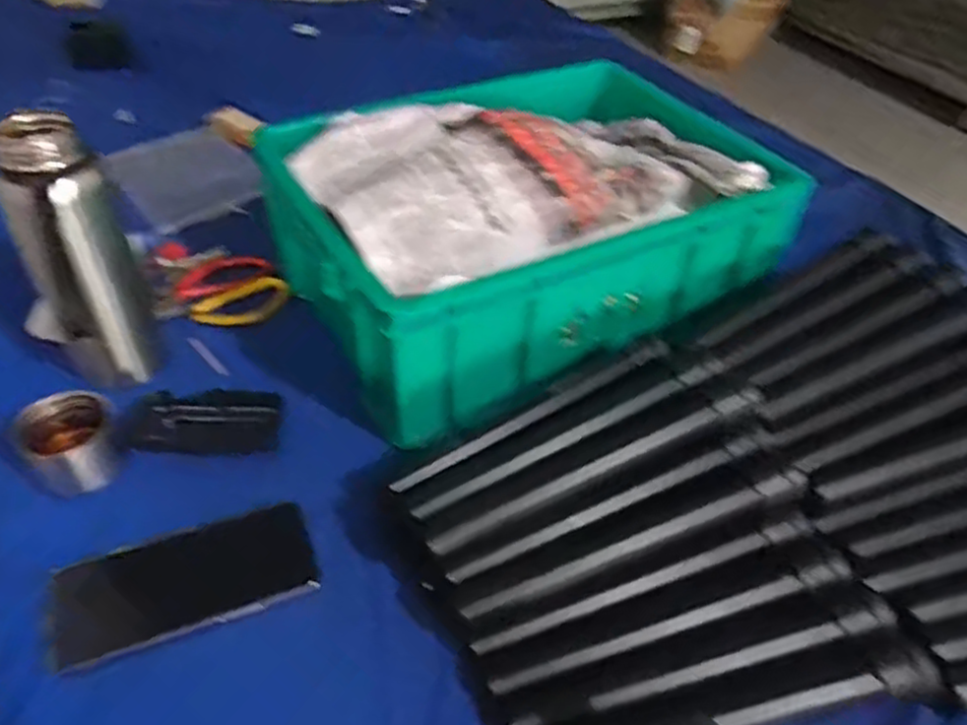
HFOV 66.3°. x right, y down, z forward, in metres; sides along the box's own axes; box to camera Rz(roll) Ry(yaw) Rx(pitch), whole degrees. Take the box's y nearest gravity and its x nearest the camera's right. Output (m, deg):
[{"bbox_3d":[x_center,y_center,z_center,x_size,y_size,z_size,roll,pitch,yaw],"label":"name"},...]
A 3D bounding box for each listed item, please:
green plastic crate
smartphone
[{"bbox_3d":[0.053,-0.145,0.693,0.450,0.137,0.314,-21,47,-24],"label":"green plastic crate"},{"bbox_3d":[-0.193,0.139,0.480,0.158,0.014,0.075,-14,44,-18],"label":"smartphone"}]

